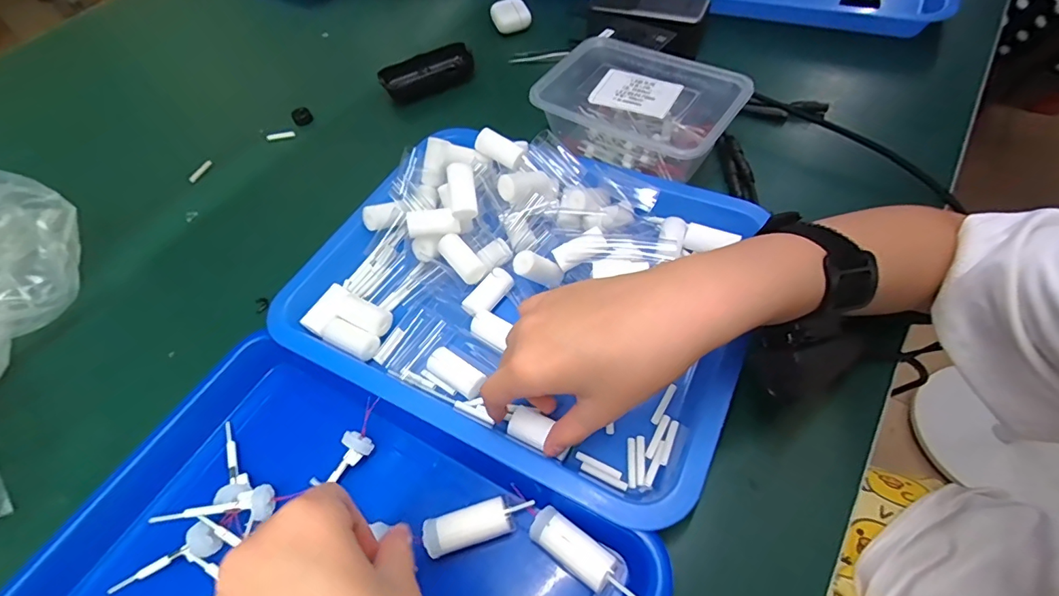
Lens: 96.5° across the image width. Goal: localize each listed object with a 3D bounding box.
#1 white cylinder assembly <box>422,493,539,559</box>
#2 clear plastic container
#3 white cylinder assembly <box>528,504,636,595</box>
[{"bbox_3d":[-0.030,0.132,0.276,0.063,0.014,0.020,-17,56,-4],"label":"white cylinder assembly"},{"bbox_3d":[0.097,-0.169,0.435,0.165,0.054,0.119,29,64,23],"label":"clear plastic container"},{"bbox_3d":[0.030,0.144,0.263,0.064,0.022,0.020,30,64,24],"label":"white cylinder assembly"}]

